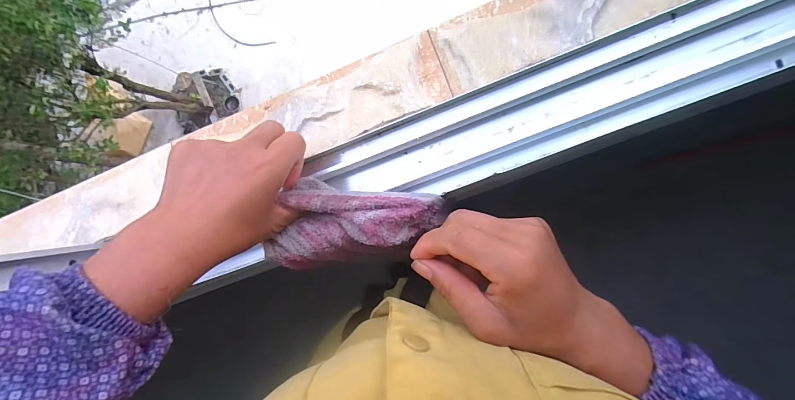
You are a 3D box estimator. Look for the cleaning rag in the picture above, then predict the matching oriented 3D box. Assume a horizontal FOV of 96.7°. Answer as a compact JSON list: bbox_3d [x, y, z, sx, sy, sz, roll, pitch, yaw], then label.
[{"bbox_3d":[-0.034,0.014,0.282,0.146,0.028,0.068,-9,88,6],"label":"cleaning rag"}]

